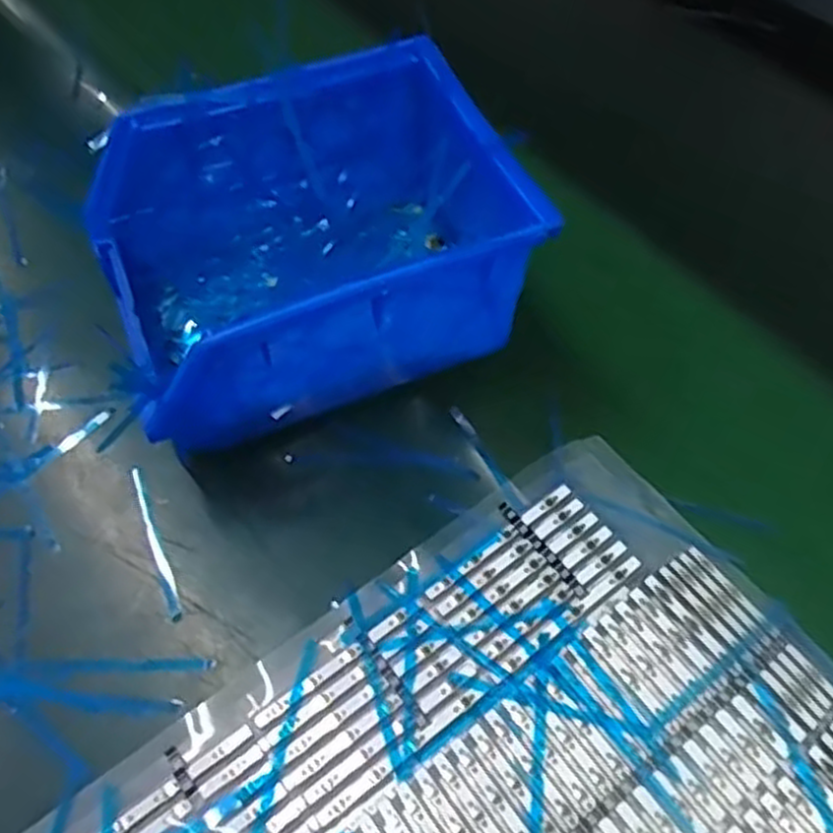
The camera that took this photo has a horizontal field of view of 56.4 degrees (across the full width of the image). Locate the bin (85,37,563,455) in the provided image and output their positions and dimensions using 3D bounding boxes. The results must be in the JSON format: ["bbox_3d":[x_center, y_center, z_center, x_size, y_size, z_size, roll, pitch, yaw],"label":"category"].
[{"bbox_3d":[-0.041,-0.058,0.283,0.134,0.081,0.104,-20,60,-14],"label":"bin"}]

